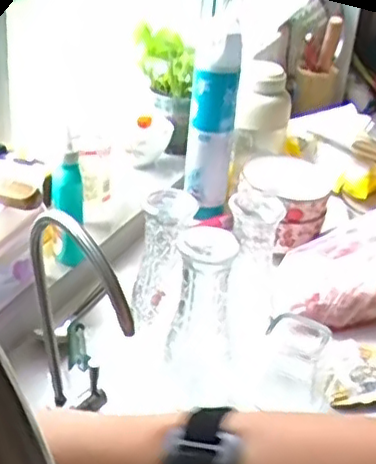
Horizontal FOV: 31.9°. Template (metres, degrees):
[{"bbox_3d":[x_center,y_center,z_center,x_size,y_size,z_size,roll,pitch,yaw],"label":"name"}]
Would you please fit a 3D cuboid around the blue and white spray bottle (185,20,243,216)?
[{"bbox_3d":[0.034,-0.156,0.942,0.063,0.275,0.064,6,28,2],"label":"blue and white spray bottle"}]

